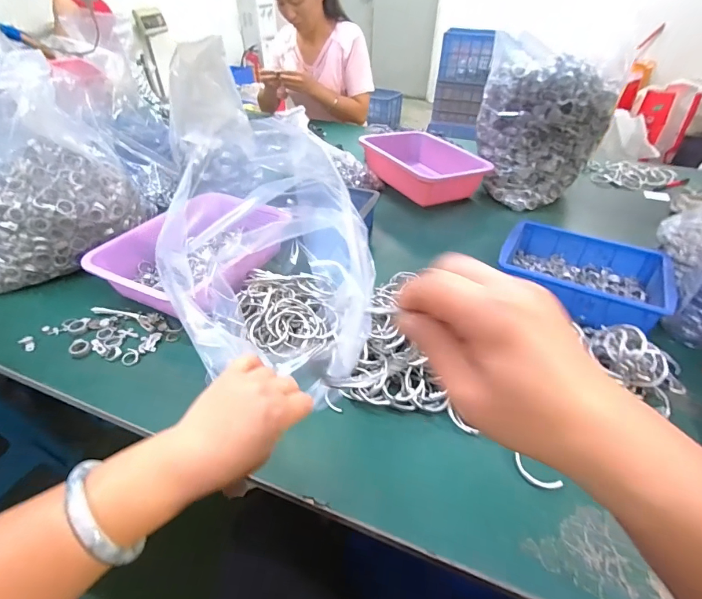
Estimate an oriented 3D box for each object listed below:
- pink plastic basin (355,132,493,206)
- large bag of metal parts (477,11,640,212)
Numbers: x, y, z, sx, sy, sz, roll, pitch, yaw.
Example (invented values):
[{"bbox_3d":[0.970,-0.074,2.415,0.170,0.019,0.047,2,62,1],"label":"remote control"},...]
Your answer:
[{"bbox_3d":[0.176,-0.340,0.976,0.223,0.079,0.294,-16,44,-19],"label":"pink plastic basin"},{"bbox_3d":[0.420,-0.405,0.860,0.278,0.330,0.187,18,43,18],"label":"large bag of metal parts"}]

